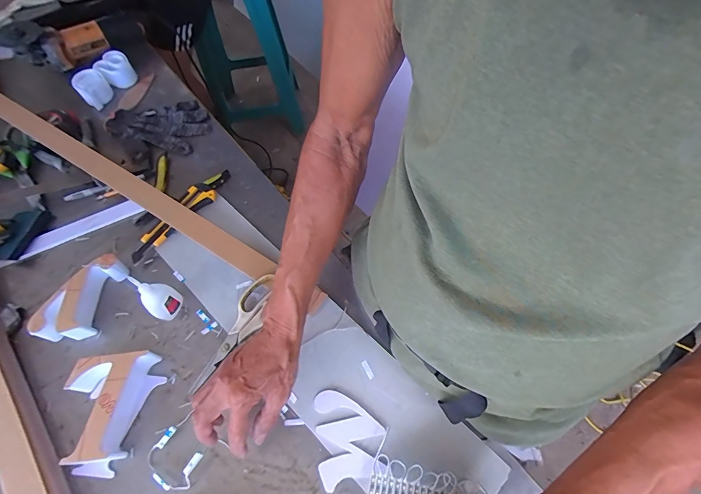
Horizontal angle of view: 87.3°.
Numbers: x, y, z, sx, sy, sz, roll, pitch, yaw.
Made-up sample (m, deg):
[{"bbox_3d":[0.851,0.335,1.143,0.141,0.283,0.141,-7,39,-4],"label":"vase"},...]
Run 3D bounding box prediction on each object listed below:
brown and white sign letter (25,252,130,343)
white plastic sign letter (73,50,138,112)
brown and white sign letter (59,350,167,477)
[{"bbox_3d":[-0.391,0.074,0.539,0.060,0.048,0.132,14,63,10],"label":"brown and white sign letter"},{"bbox_3d":[-0.518,-0.356,0.777,0.057,0.047,0.129,23,65,14],"label":"white plastic sign letter"},{"bbox_3d":[-0.315,0.203,0.468,0.096,0.047,0.151,14,63,10],"label":"brown and white sign letter"}]

